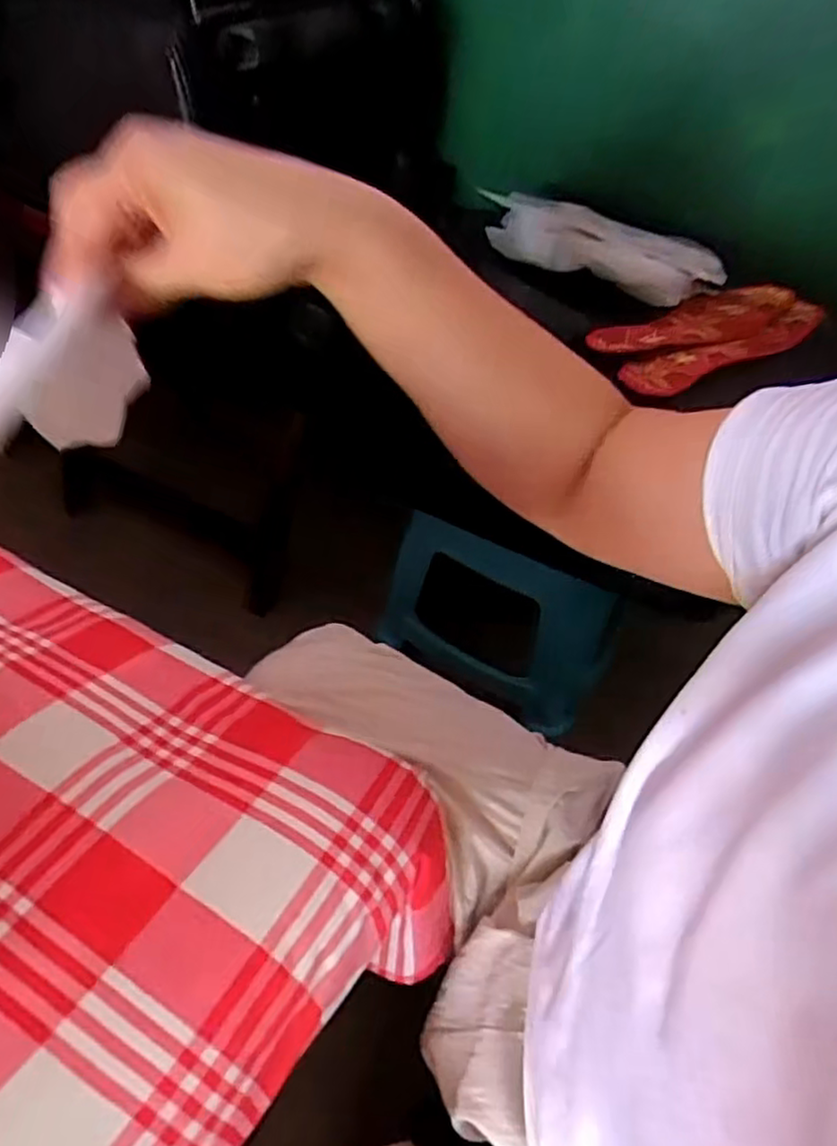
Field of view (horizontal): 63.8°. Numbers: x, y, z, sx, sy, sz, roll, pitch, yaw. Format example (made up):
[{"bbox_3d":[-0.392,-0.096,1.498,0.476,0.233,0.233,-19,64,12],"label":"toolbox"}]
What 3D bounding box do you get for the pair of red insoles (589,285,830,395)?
[{"bbox_3d":[0.289,-0.239,0.668,0.264,0.018,0.097,-24,55,-22],"label":"pair of red insoles"}]

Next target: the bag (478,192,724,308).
[{"bbox_3d":[0.190,-0.347,0.722,0.262,0.047,0.082,26,52,18],"label":"bag"}]

